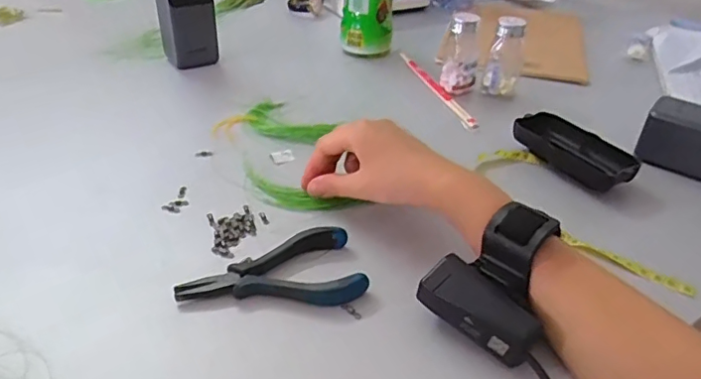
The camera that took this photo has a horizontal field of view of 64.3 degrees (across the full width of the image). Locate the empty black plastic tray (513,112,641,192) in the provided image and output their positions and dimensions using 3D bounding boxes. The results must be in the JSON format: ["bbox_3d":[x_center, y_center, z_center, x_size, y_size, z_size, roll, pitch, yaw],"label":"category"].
[{"bbox_3d":[0.200,-0.033,0.499,0.051,0.027,0.112,-20,41,-28],"label":"empty black plastic tray"}]

